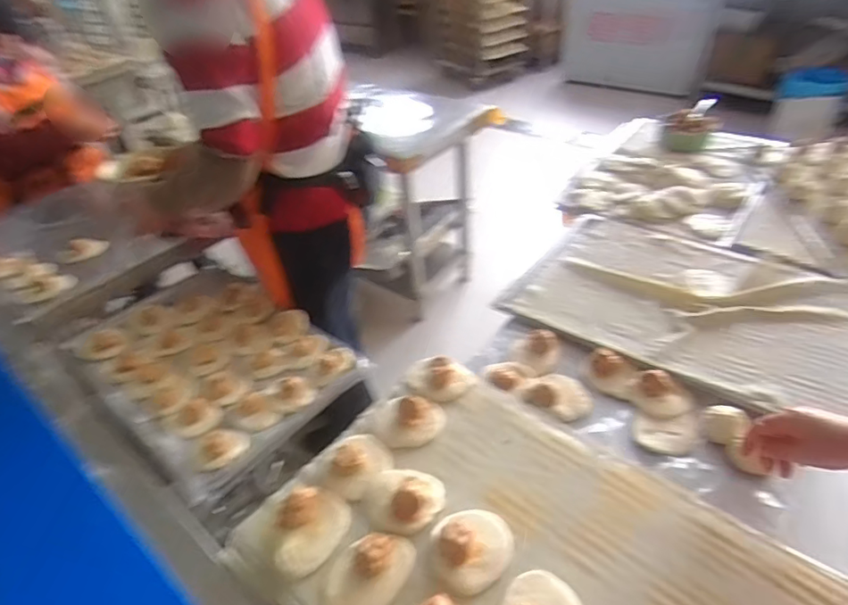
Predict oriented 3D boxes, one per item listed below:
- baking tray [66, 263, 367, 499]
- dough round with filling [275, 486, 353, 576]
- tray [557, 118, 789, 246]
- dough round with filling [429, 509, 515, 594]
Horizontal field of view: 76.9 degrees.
[{"bbox_3d":[-0.461,0.115,1.160,0.579,0.059,0.409,26,48,33],"label":"baking tray"},{"bbox_3d":[-0.137,0.273,0.654,0.095,0.028,0.089,-3,39,3],"label":"dough round with filling"},{"bbox_3d":[0.621,-0.328,1.349,0.414,0.062,0.495,24,47,31],"label":"tray"},{"bbox_3d":[0.055,0.278,0.621,0.096,0.044,0.089,-3,39,3],"label":"dough round with filling"}]

